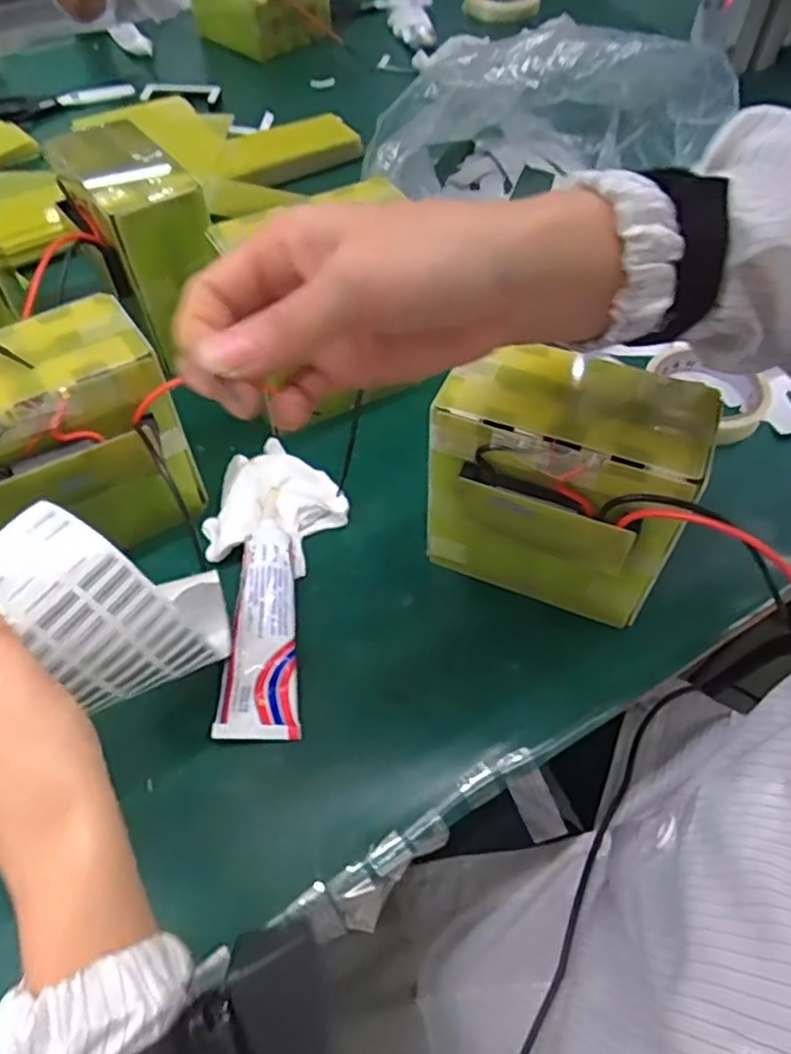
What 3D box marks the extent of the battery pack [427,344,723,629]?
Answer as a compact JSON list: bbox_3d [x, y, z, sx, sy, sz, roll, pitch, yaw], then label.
[{"bbox_3d":[0.094,-0.020,0.406,0.139,0.148,0.088,18,56,13],"label":"battery pack"}]

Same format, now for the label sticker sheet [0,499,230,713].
[{"bbox_3d":[-0.138,0.044,0.326,0.090,0.108,0.070,-10,54,-7],"label":"label sticker sheet"}]

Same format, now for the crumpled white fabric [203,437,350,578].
[{"bbox_3d":[-0.087,-0.012,0.472,0.085,0.029,0.090,25,57,17],"label":"crumpled white fabric"}]

